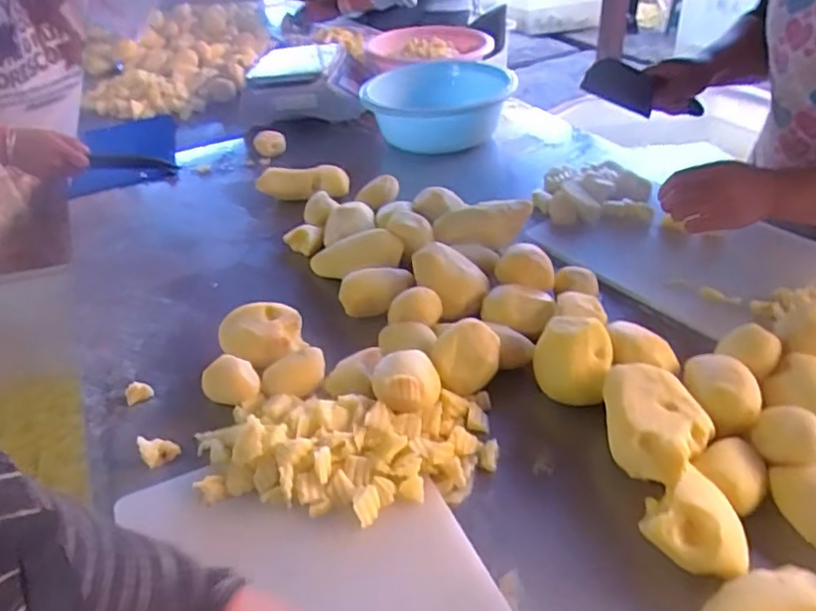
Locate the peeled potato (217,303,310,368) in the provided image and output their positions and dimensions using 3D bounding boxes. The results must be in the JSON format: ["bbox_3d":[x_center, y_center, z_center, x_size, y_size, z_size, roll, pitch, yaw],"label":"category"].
[{"bbox_3d":[-0.158,0.039,0.676,0.089,0.054,0.072,-15,38,-14],"label":"peeled potato"}]

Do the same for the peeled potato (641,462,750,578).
[{"bbox_3d":[0.216,0.165,0.461,0.074,0.052,0.063,21,42,29],"label":"peeled potato"}]

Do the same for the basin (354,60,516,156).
[{"bbox_3d":[0.054,-0.362,1.136,0.255,0.120,0.245,-3,36,2],"label":"basin"}]

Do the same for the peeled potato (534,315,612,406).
[{"bbox_3d":[0.156,0.056,0.593,0.070,0.084,0.068,7,37,14],"label":"peeled potato"}]

